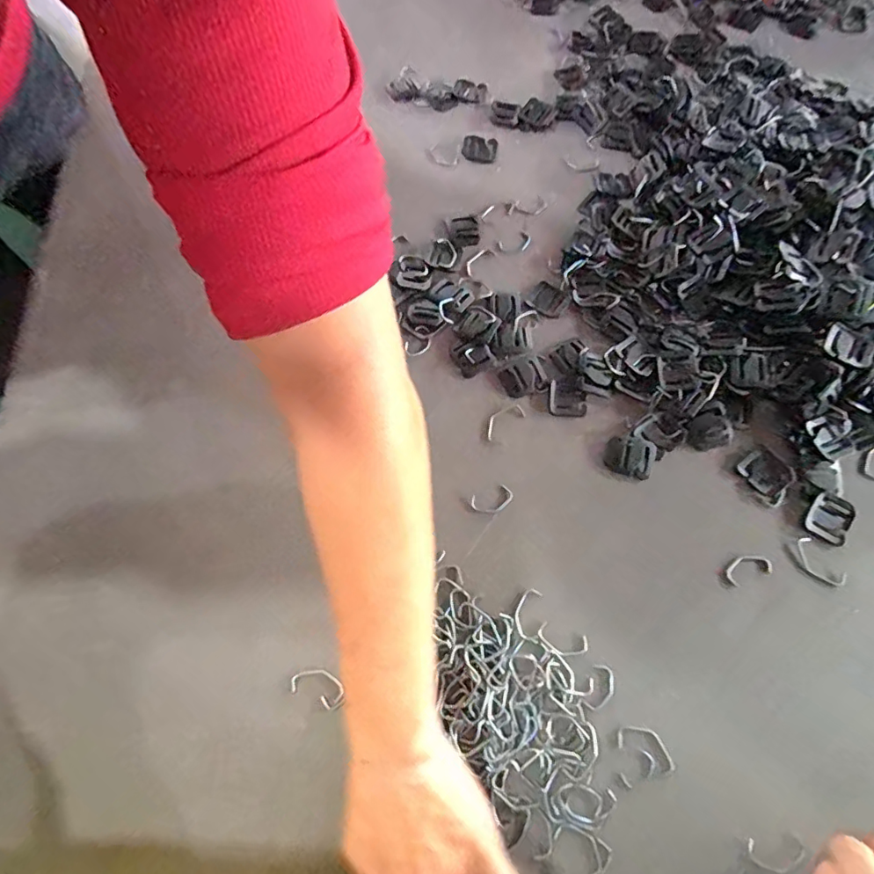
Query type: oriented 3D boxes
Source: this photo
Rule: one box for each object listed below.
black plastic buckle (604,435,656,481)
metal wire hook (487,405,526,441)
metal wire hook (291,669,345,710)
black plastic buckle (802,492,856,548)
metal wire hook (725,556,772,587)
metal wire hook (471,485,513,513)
[{"bbox_3d":[0.149,0.015,0.400,0.037,0.004,0.032,17,70,7],"label":"black plastic buckle"},{"bbox_3d":[0.052,-0.014,0.413,0.037,0.004,0.015,-35,73,-12],"label":"metal wire hook"},{"bbox_3d":[-0.080,0.164,0.344,0.035,0.004,0.020,20,70,8],"label":"metal wire hook"},{"bbox_3d":[0.290,0.060,0.383,0.029,0.004,0.037,34,73,12],"label":"black plastic buckle"},{"bbox_3d":[0.222,0.093,0.371,0.034,0.004,0.018,-18,70,-7],"label":"metal wire hook"},{"bbox_3d":[0.042,0.048,0.390,0.032,0.004,0.018,-21,70,-7],"label":"metal wire hook"}]

